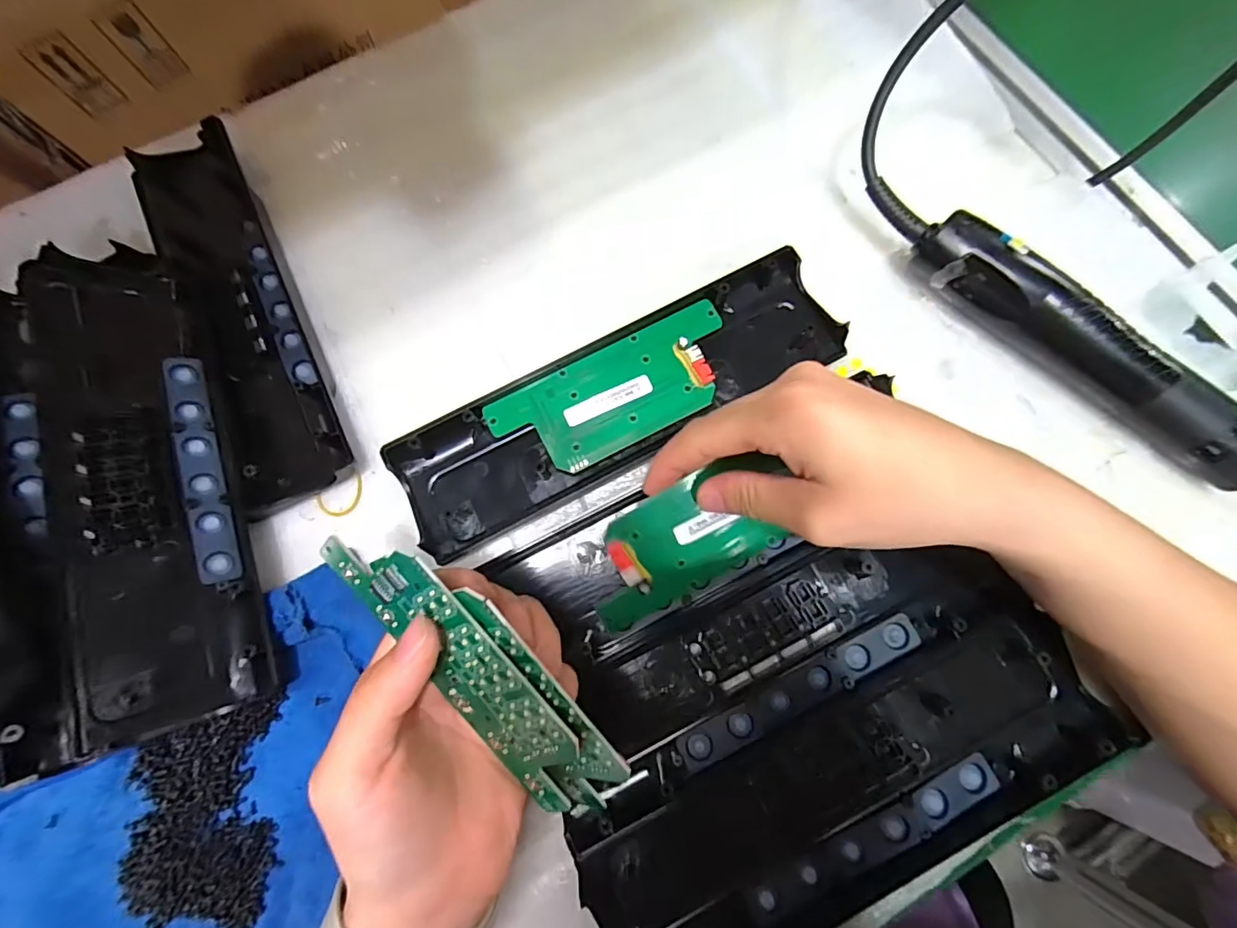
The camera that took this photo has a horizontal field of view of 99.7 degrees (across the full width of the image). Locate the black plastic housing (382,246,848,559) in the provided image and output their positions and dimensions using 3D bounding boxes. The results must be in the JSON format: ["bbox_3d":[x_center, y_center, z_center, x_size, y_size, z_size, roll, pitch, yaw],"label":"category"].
[{"bbox_3d":[0.001,-0.036,0.282,0.243,0.020,0.066,-28,78,-5],"label":"black plastic housing"}]

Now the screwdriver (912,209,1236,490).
[{"bbox_3d":[0.249,-0.050,0.270,0.217,0.039,0.033,43,81,10],"label":"screwdriver"}]

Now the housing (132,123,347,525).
[{"bbox_3d":[-0.219,-0.090,0.300,0.062,0.023,0.240,-26,77,-5],"label":"housing"}]

